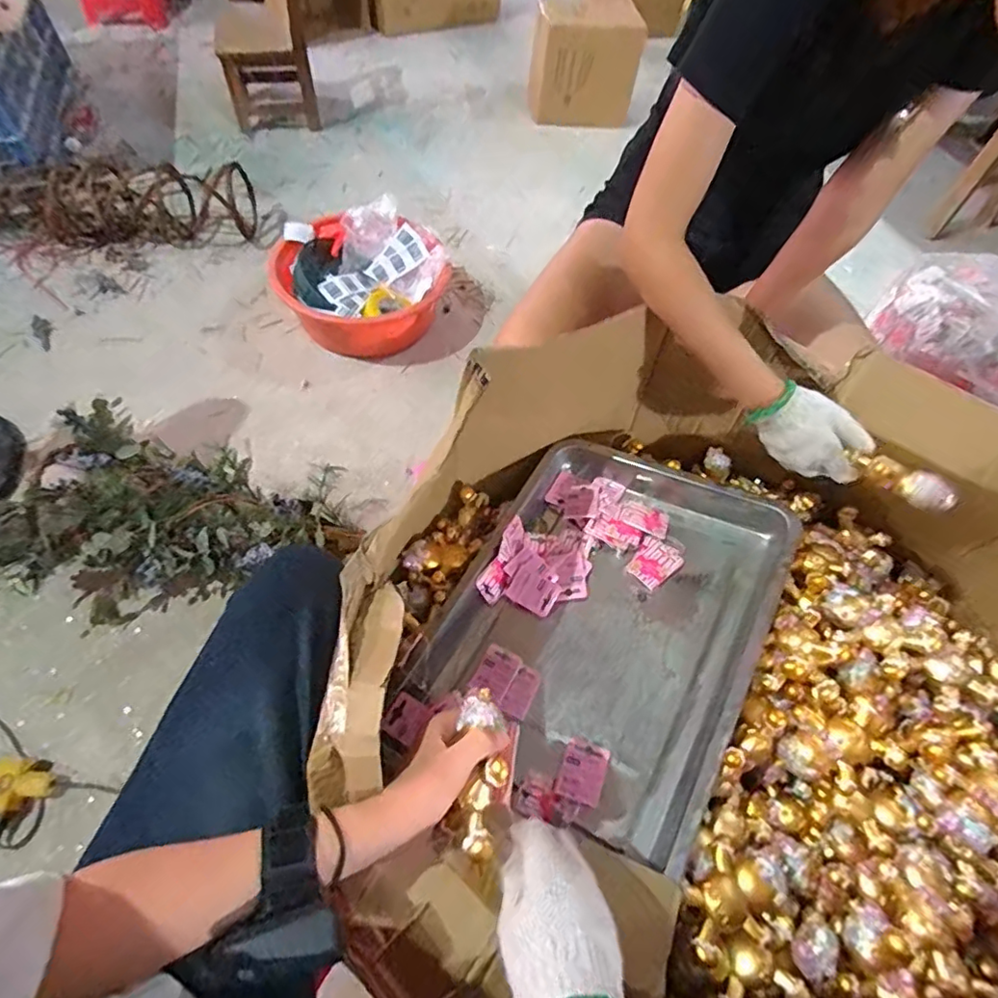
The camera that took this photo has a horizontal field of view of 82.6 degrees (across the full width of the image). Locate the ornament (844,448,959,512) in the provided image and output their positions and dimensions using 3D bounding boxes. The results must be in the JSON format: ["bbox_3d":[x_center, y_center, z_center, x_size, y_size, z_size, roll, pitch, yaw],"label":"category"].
[{"bbox_3d":[0.420,-0.020,0.586,0.024,0.032,0.088,-31,48,-22],"label":"ornament"}]

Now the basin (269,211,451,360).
[{"bbox_3d":[-0.349,-0.553,1.450,0.432,0.149,0.392,-7,58,-10],"label":"basin"}]

